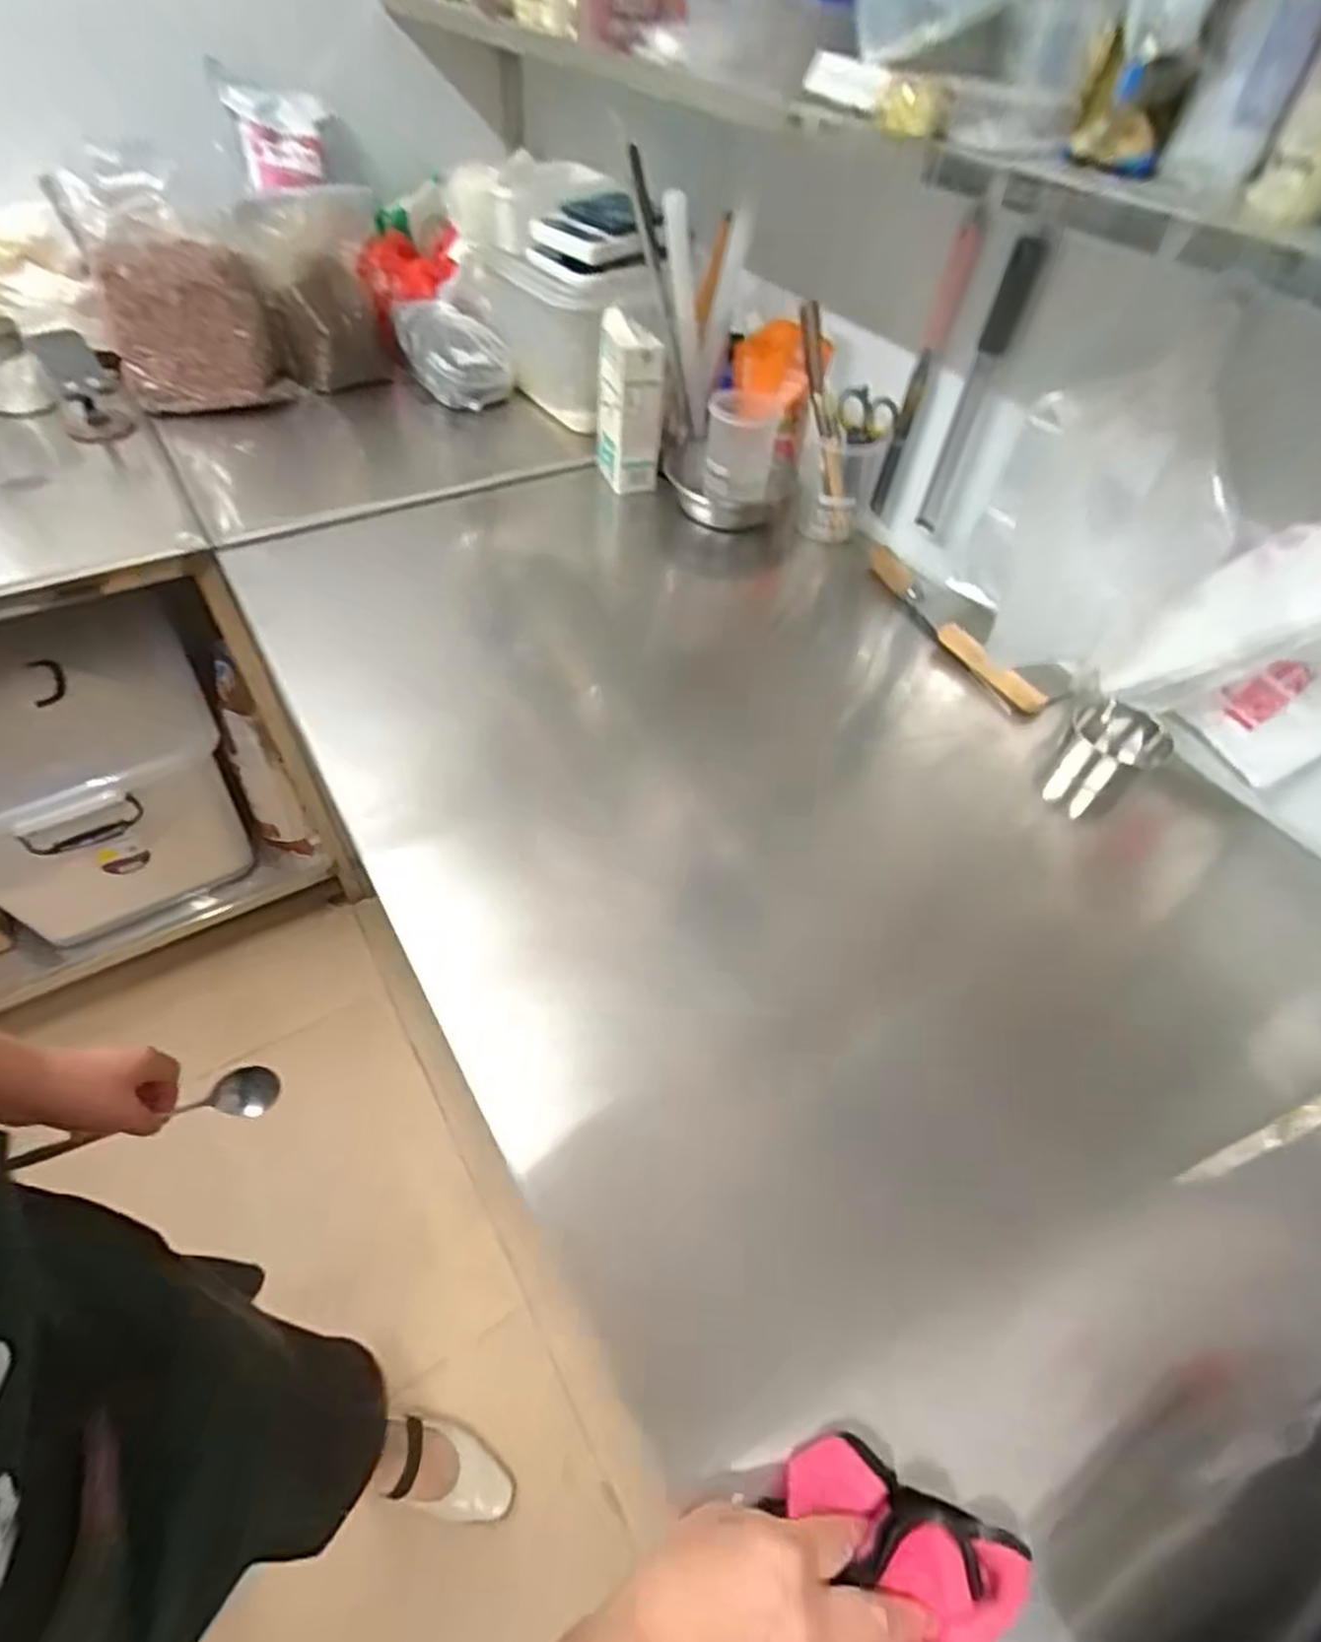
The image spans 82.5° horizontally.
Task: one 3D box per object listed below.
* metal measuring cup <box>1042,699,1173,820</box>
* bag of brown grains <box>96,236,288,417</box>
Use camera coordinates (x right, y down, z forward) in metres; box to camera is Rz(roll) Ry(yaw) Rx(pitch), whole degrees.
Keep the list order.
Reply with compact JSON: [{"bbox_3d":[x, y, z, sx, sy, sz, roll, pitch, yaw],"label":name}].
[{"bbox_3d":[0.467,-0.068,0.792,0.086,0.098,0.089,2,51,-3],"label":"metal measuring cup"},{"bbox_3d":[-0.693,-0.726,1.117,0.209,0.191,0.087,-9,53,-11],"label":"bag of brown grains"}]

